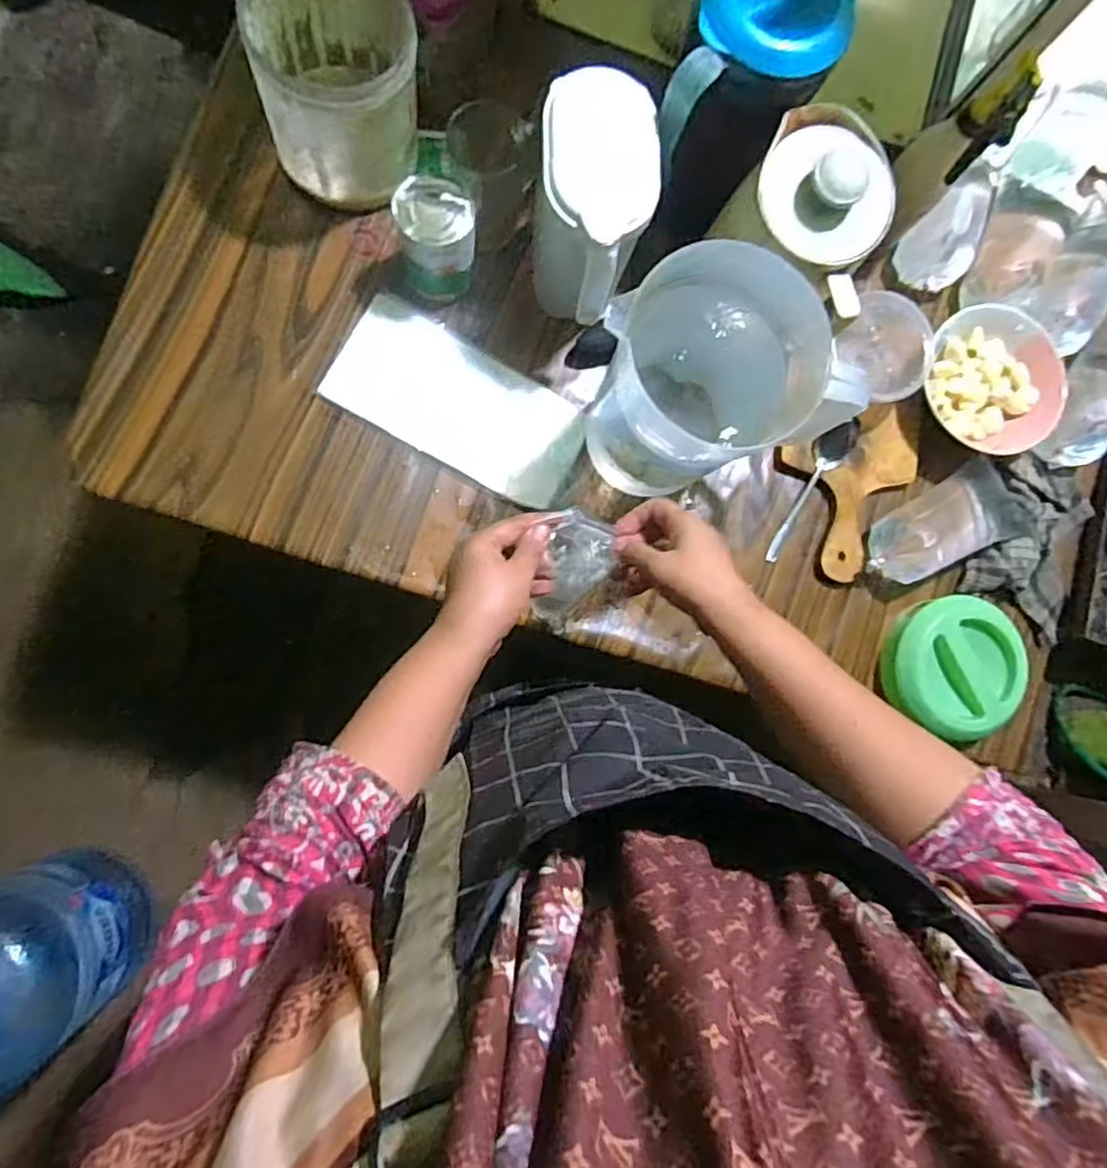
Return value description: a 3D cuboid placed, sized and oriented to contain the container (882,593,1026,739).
[{"bbox_3d":[0.445,0.087,0.756,0.144,0.041,0.138,1,83,-6],"label":"container"}]

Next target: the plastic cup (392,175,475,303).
[{"bbox_3d":[-0.116,-0.339,0.687,0.076,0.100,0.075,1,83,-6],"label":"plastic cup"}]

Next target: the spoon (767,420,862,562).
[{"bbox_3d":[0.280,-0.103,0.752,0.032,0.032,0.171,28,98,-2],"label":"spoon"}]

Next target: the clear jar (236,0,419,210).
[{"bbox_3d":[-0.210,-0.478,0.665,0.134,0.163,0.153,-13,85,-7],"label":"clear jar"}]

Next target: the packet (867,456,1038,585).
[{"bbox_3d":[0.436,-0.064,0.752,0.187,0.046,0.091,-27,87,-8],"label":"packet"}]

